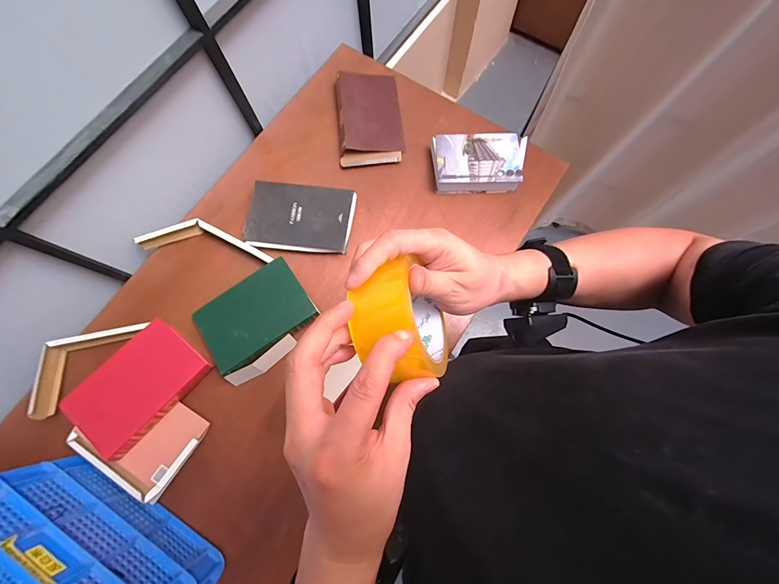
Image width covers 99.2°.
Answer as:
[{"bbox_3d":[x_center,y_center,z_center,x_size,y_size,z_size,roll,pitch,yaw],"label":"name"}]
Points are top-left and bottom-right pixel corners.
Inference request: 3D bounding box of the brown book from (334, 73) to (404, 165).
[{"bbox_3d":[-0.060,-0.520,0.995,0.188,0.054,0.301,-6,75,0],"label":"brown book"}]

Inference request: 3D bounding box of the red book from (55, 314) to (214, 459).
[{"bbox_3d":[-0.611,0.227,0.810,0.205,0.038,0.293,41,80,11],"label":"red book"}]

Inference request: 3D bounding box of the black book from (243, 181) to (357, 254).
[{"bbox_3d":[-0.245,-0.200,0.903,0.284,0.024,0.180,7,82,5],"label":"black book"}]

